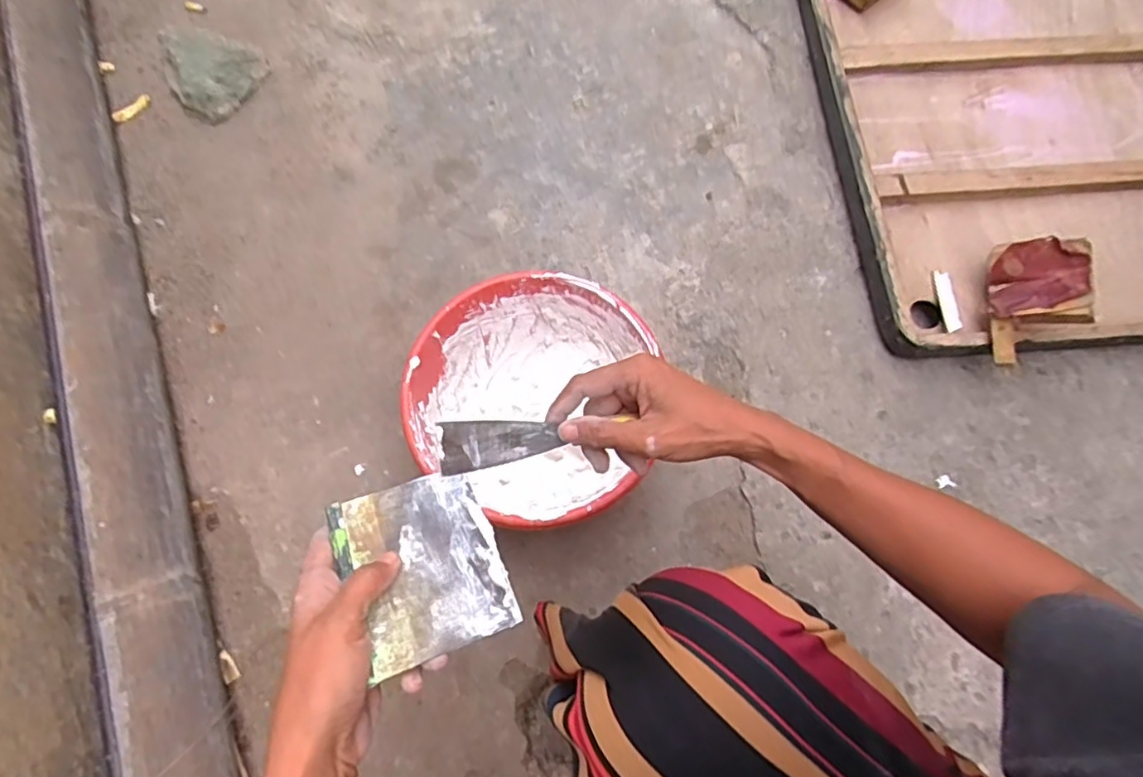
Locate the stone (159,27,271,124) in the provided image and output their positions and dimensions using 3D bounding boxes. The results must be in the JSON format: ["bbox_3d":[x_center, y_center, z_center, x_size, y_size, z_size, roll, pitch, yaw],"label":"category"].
[{"bbox_3d":[-0.477,-0.427,0.807,0.119,0.052,0.119,0,72,0],"label":"stone"}]

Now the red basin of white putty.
[{"bbox_3d":[-0.042,0.016,0.646,0.249,0.097,0.255,0,72,0],"label":"red basin of white putty"}]

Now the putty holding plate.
[{"bbox_3d":[-0.090,0.101,0.361,0.088,0.004,0.116,-18,47,-15],"label":"putty holding plate"}]

